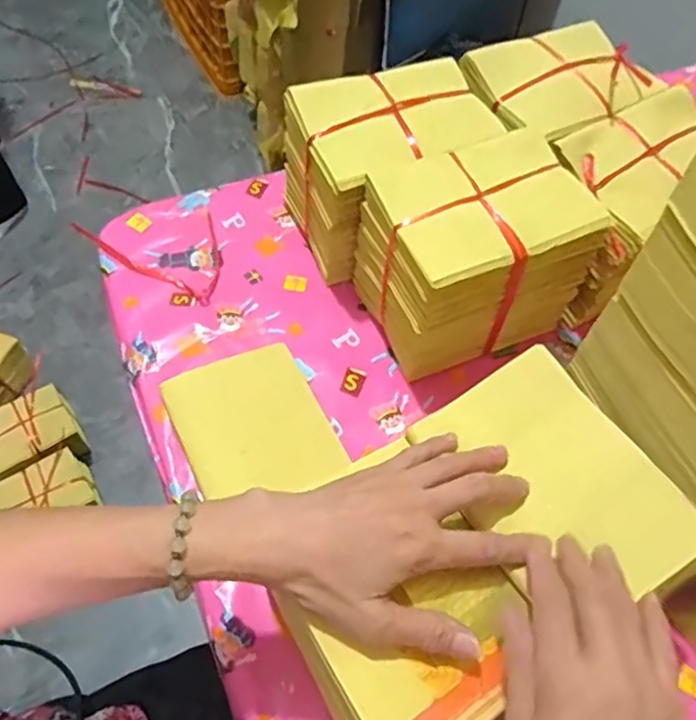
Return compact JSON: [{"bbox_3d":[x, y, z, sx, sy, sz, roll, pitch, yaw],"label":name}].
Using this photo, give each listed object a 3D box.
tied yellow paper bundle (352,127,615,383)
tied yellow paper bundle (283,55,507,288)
[{"bbox_3d":[0.108,-0.087,0.538,0.170,0.151,0.118,-18,61,-14],"label":"tied yellow paper bundle"},{"bbox_3d":[0.034,-0.171,0.592,0.161,0.149,0.121,-14,61,-12],"label":"tied yellow paper bundle"}]

